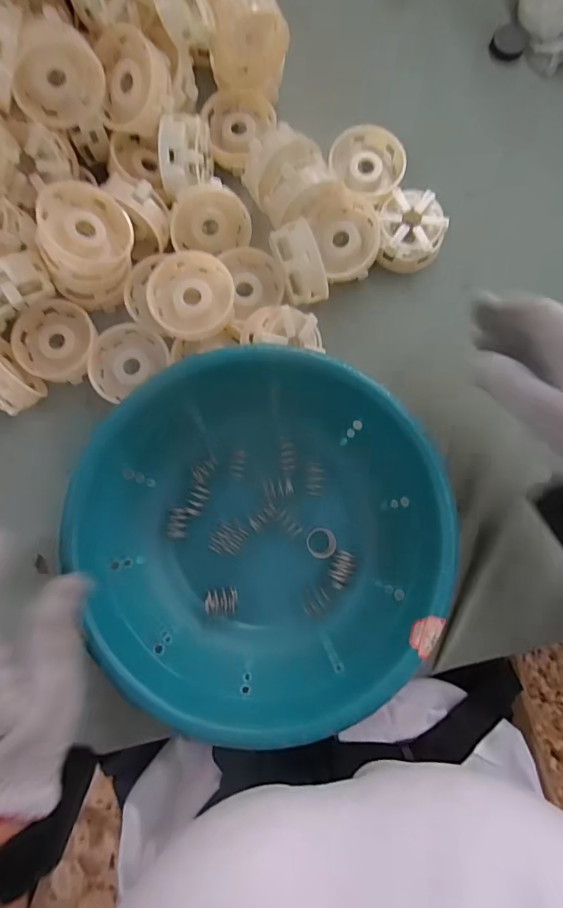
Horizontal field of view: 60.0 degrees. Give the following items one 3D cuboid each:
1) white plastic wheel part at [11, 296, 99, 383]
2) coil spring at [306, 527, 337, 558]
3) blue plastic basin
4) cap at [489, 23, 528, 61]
[{"bbox_3d":[-0.190,-0.098,0.416,0.069,0.027,0.066,0,81,-1],"label":"white plastic wheel part"},{"bbox_3d":[0.034,0.074,0.405,0.022,0.023,0.024,15,81,2],"label":"coil spring"},{"bbox_3d":[-0.013,0.064,0.372,0.252,0.091,0.247,0,81,-1],"label":"blue plastic basin"},{"bbox_3d":[0.228,-0.413,0.487,0.032,0.006,0.041,32,82,4],"label":"cap"}]

